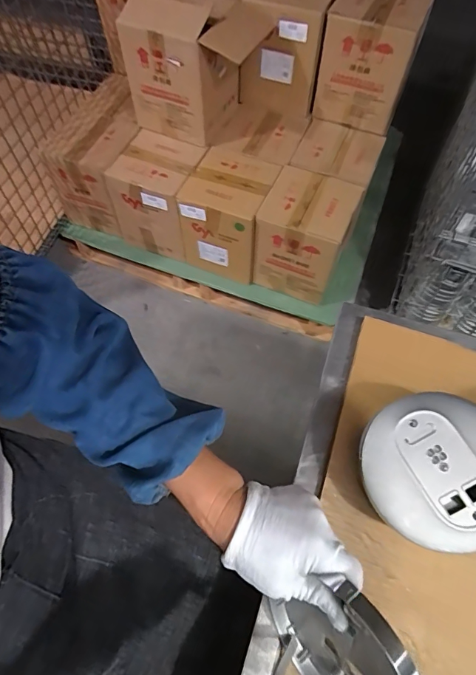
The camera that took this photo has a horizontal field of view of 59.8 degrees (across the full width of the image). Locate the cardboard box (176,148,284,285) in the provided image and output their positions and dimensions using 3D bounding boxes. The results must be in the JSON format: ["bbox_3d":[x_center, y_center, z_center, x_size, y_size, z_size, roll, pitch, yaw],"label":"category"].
[{"bbox_3d":[-0.025,-0.362,1.234,0.219,0.258,0.225,18,61,11],"label":"cardboard box"}]

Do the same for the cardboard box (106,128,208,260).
[{"bbox_3d":[-0.235,-0.426,1.259,0.227,0.251,0.215,20,62,12],"label":"cardboard box"}]

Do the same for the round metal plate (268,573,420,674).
[{"bbox_3d":[0.085,0.247,0.311,0.018,0.124,0.112,-16,60,-38],"label":"round metal plate"}]

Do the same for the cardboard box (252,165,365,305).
[{"bbox_3d":[0.194,-0.297,1.219,0.228,0.261,0.232,19,62,11],"label":"cardboard box"}]

